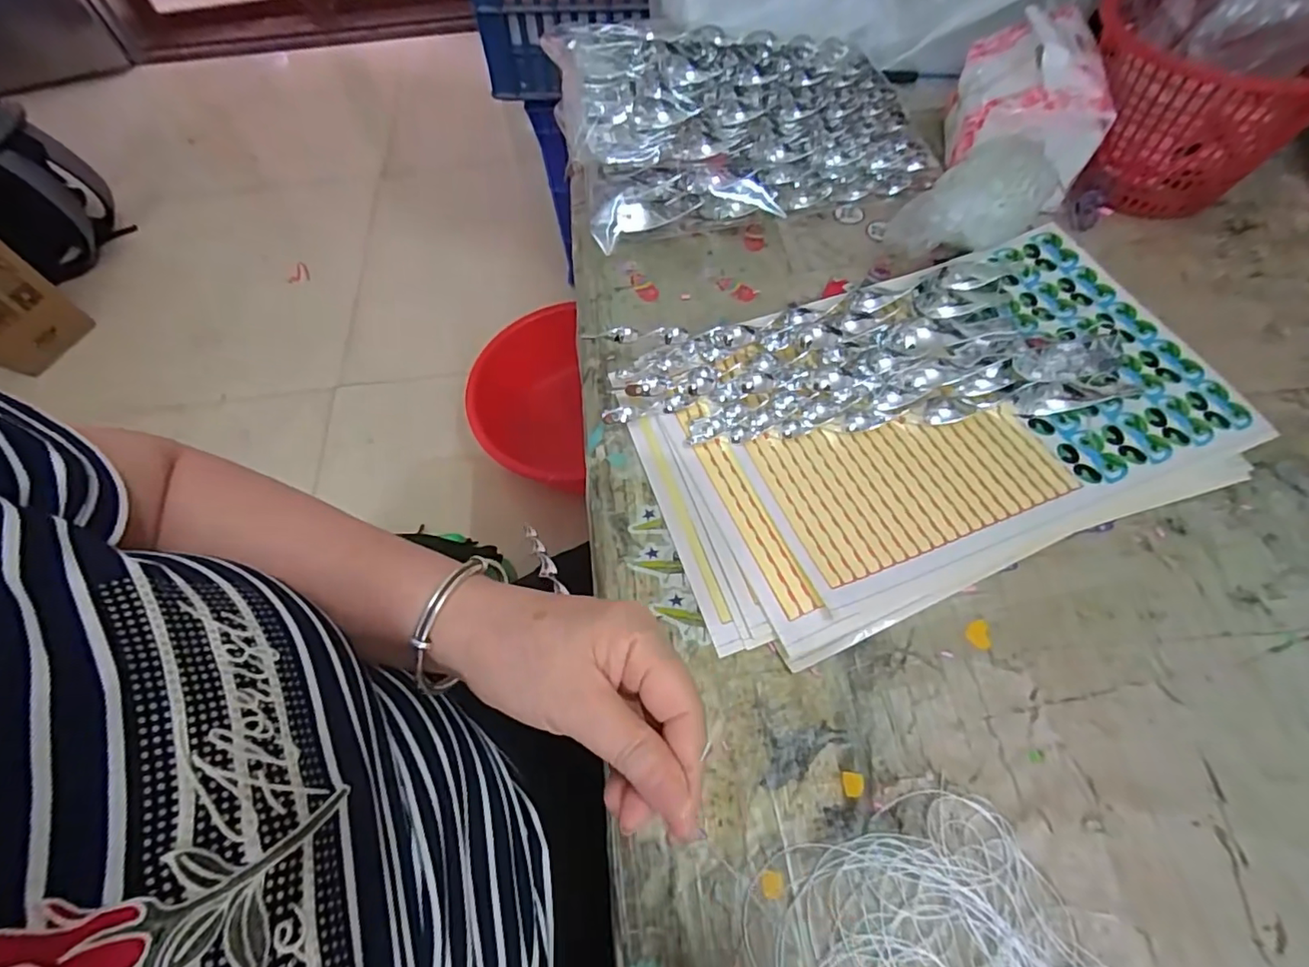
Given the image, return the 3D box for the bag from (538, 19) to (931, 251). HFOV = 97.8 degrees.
[{"bbox_3d":[0.072,-0.335,0.509,0.312,0.096,0.209,-14,61,-6],"label":"bag"}]

